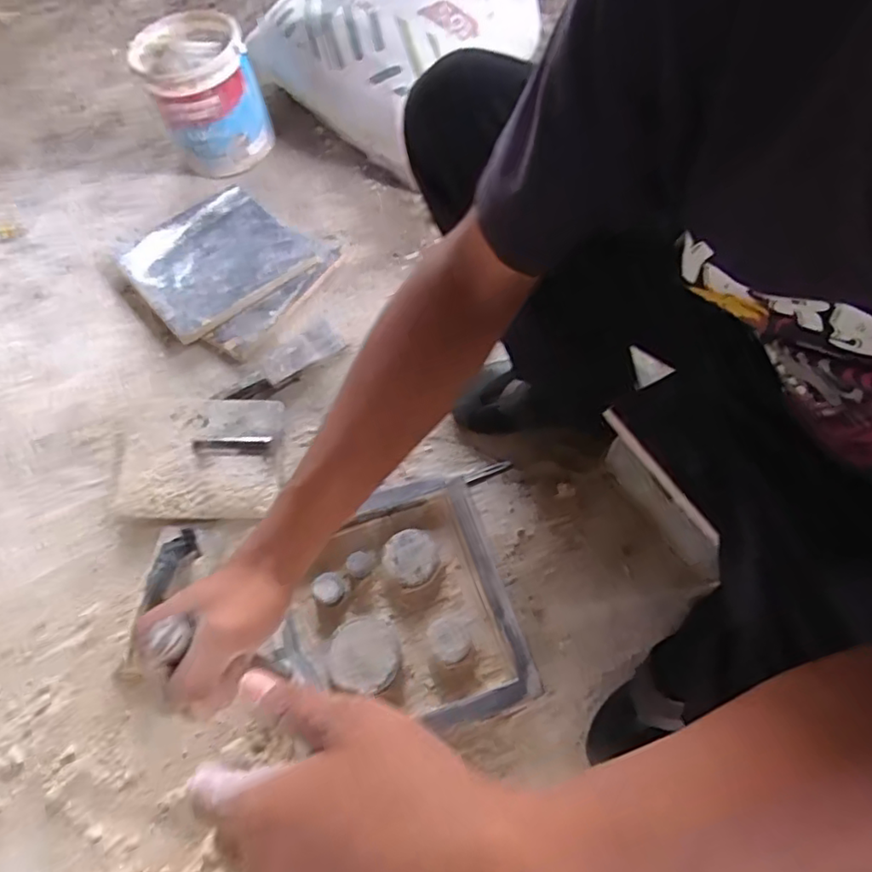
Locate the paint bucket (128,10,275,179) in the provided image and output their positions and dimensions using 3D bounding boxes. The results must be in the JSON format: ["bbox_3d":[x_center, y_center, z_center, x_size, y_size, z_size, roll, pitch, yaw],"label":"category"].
[{"bbox_3d":[-0.410,-0.608,1.073,0.179,0.170,0.196,-28,67,-10],"label":"paint bucket"}]

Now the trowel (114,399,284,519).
[{"bbox_3d":[-0.322,0.023,0.813,0.211,0.052,0.169,-2,65,2],"label":"trowel"}]

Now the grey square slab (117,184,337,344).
[{"bbox_3d":[-0.353,-0.298,0.992,0.275,0.021,0.248,-38,66,-20],"label":"grey square slab"}]

